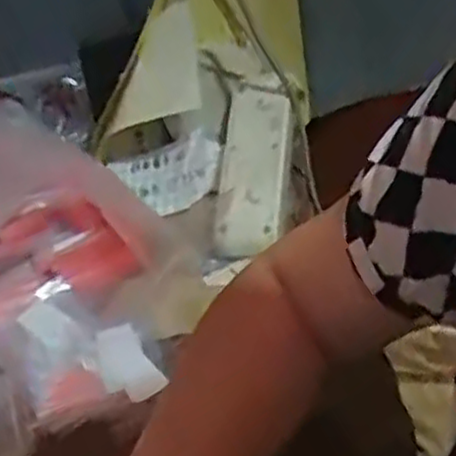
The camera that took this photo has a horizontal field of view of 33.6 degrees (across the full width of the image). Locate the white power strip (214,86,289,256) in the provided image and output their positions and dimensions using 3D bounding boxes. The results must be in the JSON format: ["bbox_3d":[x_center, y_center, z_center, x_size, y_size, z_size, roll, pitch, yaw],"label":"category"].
[{"bbox_3d":[0.024,-0.062,0.706,0.057,0.033,0.180,2,58,9],"label":"white power strip"}]

